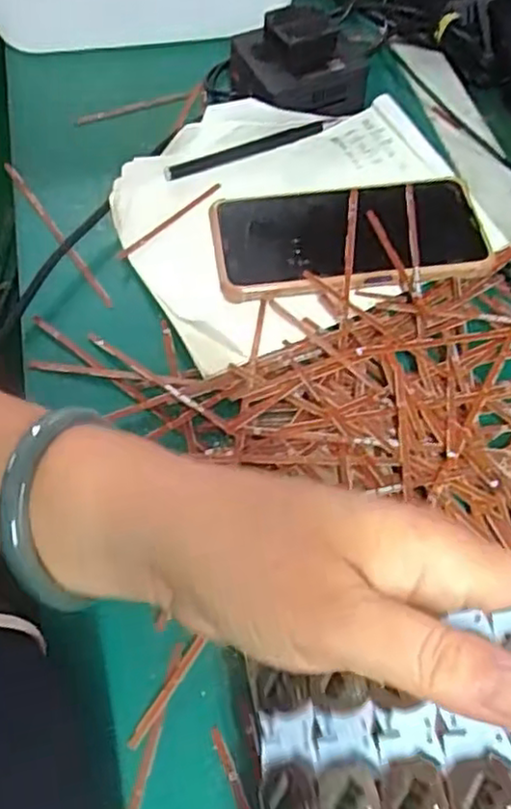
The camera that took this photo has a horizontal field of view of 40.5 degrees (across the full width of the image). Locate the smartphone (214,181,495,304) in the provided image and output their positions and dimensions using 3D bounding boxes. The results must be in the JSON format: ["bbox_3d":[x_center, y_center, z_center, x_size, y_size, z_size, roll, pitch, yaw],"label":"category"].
[{"bbox_3d":[0.055,-0.103,0.417,0.158,0.015,0.075,-5,59,-6],"label":"smartphone"}]

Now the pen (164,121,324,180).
[{"bbox_3d":[-0.007,-0.169,0.459,0.116,0.010,0.012,-23,62,-16],"label":"pen"}]

